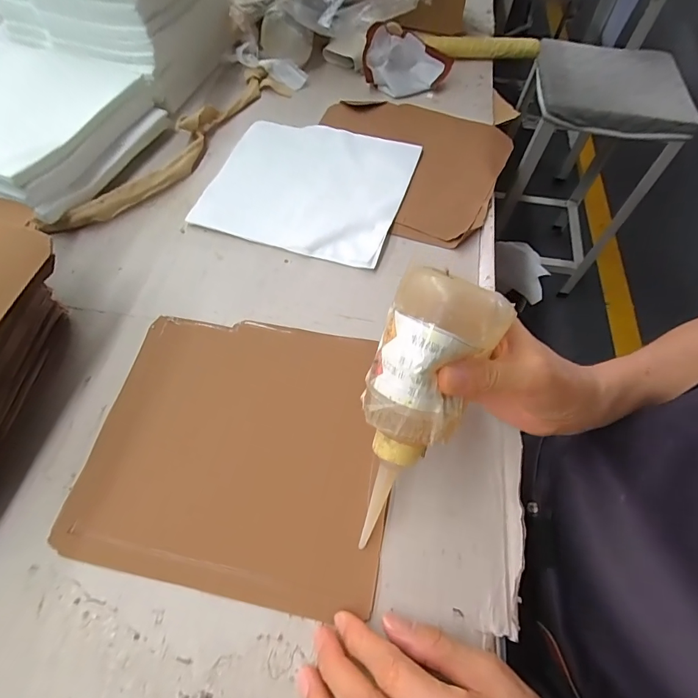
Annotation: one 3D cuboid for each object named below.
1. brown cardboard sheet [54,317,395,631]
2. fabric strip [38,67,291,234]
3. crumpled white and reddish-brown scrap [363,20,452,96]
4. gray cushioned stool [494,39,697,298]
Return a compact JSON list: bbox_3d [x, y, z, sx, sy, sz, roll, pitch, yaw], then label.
[{"bbox_3d":[-0.079,0.069,0.310,0.218,0.011,0.197,9,60,6],"label":"brown cardboard sheet"},{"bbox_3d":[-0.187,-0.233,0.457,0.055,0.030,0.334,26,64,14],"label":"fabric strip"},{"bbox_3d":[0.073,-0.365,0.523,0.111,0.016,0.071,11,103,-12],"label":"crumpled white and reddish-brown scrap"},{"bbox_3d":[0.594,-0.483,1.107,0.346,0.507,0.333,14,61,5],"label":"gray cushioned stool"}]

